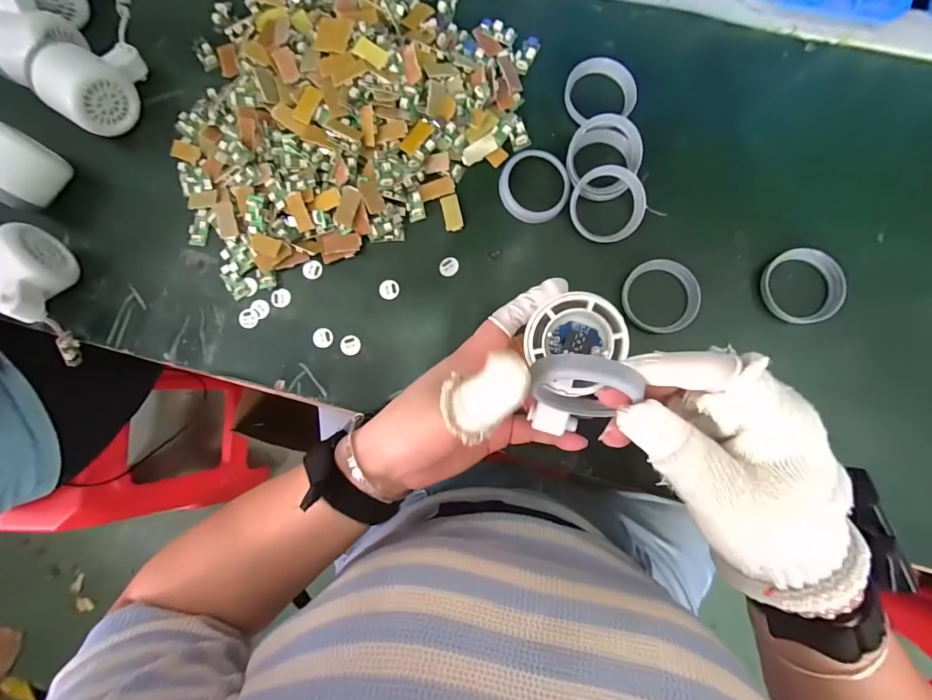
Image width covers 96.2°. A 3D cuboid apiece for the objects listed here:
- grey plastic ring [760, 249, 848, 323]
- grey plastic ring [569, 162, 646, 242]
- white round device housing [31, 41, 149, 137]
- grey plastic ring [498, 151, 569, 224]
[{"bbox_3d":[0.265,-0.051,0.334,0.059,0.015,0.059,0,84,4],"label":"grey plastic ring"},{"bbox_3d":[0.117,-0.121,0.347,0.059,0.006,0.062,0,93,5],"label":"grey plastic ring"},{"bbox_3d":[-0.326,-0.238,0.370,0.059,0.051,0.085,35,87,7],"label":"white round device housing"},{"bbox_3d":[0.057,-0.139,0.350,0.057,0.010,0.061,0,84,4],"label":"grey plastic ring"}]

